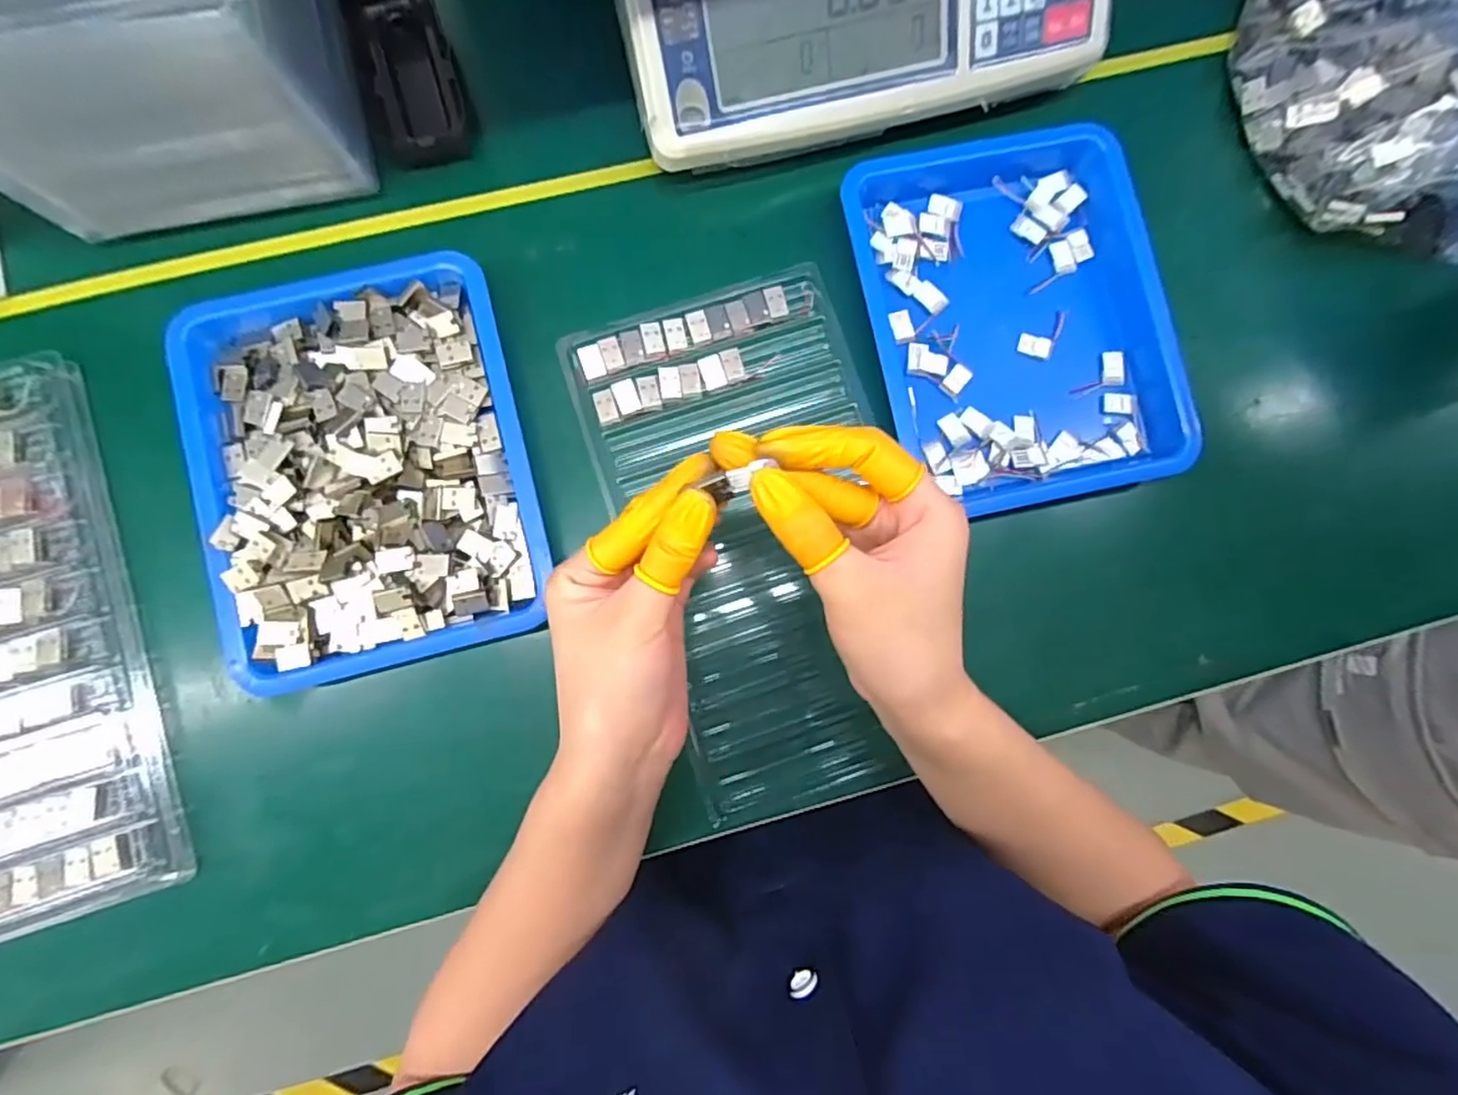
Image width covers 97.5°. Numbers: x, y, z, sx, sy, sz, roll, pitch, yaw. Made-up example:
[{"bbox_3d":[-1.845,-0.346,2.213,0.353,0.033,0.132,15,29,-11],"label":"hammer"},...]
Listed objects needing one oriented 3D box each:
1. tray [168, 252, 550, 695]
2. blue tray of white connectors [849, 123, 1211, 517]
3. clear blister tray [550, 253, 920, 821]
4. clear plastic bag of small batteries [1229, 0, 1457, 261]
[{"bbox_3d":[-0.199,-0.045,0.356,0.168,0.031,0.217,-13,86,-4],"label":"tray"},{"bbox_3d":[0.168,-0.139,0.380,0.169,0.023,0.223,-11,86,-4],"label":"blue tray of white connectors"},{"bbox_3d":[0.024,-0.003,0.373,0.159,0.020,0.297,-18,84,-5],"label":"clear blister tray"},{"bbox_3d":[0.392,-0.273,0.368,0.130,0.091,0.211,-44,88,-5],"label":"clear plastic bag of small batteries"}]

